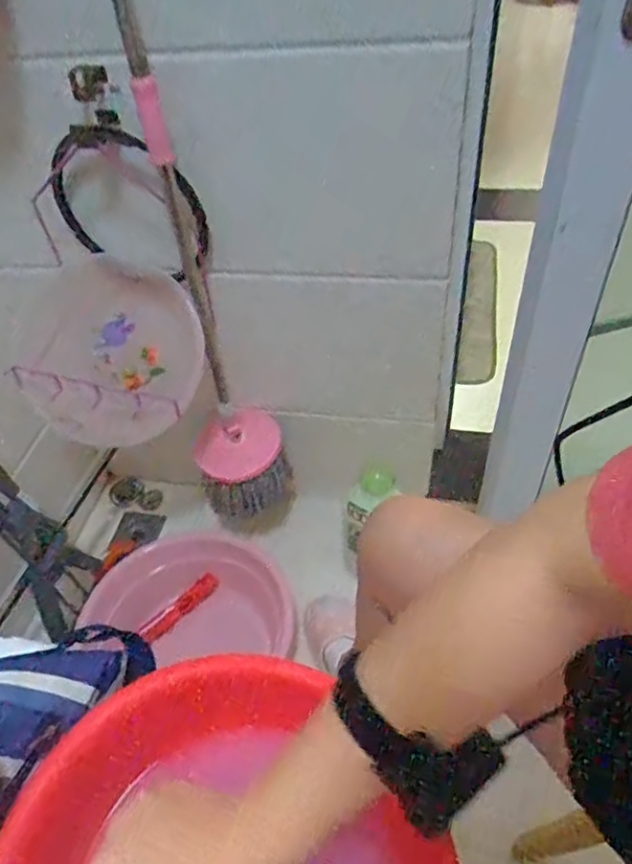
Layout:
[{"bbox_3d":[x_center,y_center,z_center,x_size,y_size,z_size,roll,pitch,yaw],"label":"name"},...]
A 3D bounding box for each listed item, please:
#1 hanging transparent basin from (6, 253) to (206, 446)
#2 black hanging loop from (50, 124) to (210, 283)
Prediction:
[{"bbox_3d":[-0.362,-0.124,1.010,0.344,0.305,0.094,3,47,8],"label":"hanging transparent basin"},{"bbox_3d":[-0.265,-0.324,0.841,0.224,0.212,0.044,15,50,18],"label":"black hanging loop"}]

